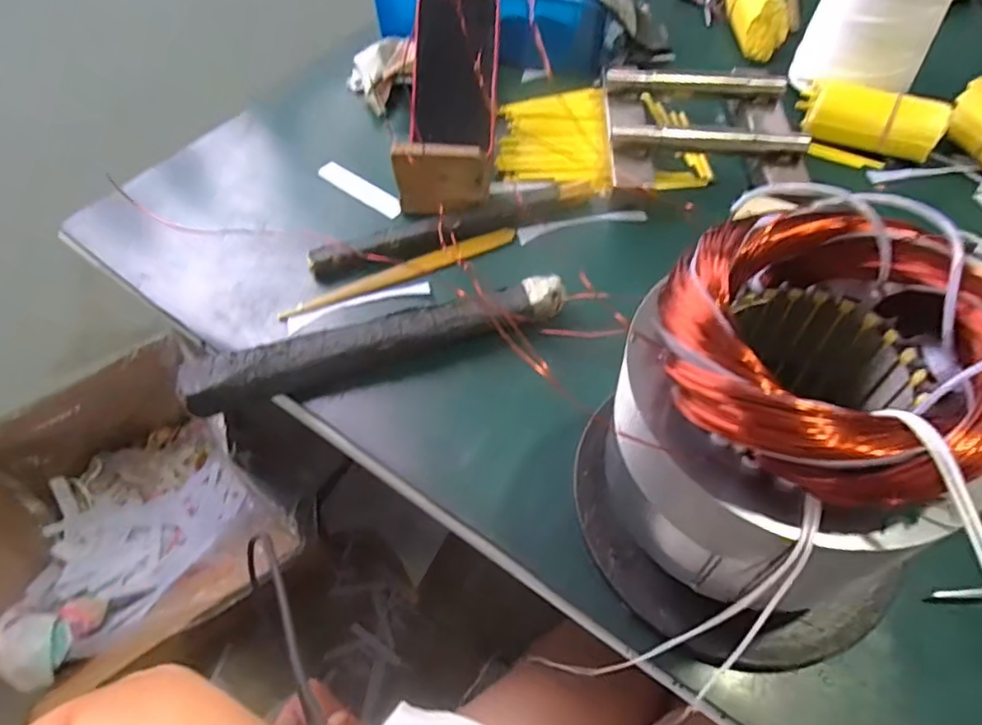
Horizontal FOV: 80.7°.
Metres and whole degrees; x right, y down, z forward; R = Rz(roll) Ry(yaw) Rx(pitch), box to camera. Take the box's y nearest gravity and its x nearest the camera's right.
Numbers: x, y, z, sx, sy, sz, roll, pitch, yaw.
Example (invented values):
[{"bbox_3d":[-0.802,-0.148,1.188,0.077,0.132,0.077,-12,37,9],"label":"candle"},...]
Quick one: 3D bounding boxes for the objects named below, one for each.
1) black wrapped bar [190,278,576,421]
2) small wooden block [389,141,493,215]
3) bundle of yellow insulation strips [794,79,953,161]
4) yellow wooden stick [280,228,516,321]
[{"bbox_3d":[-0.083,-0.015,0.450,0.287,0.030,0.035,-14,55,-8],"label":"black wrapped bar"},{"bbox_3d":[-0.044,-0.168,0.535,0.083,0.067,0.021,3,54,4],"label":"small wooden block"},{"bbox_3d":[0.370,-0.238,0.568,0.127,0.047,0.046,20,57,15],"label":"bundle of yellow insulation strips"},{"bbox_3d":[-0.078,-0.081,0.511,0.213,0.008,0.016,-21,56,-13],"label":"yellow wooden stick"}]

